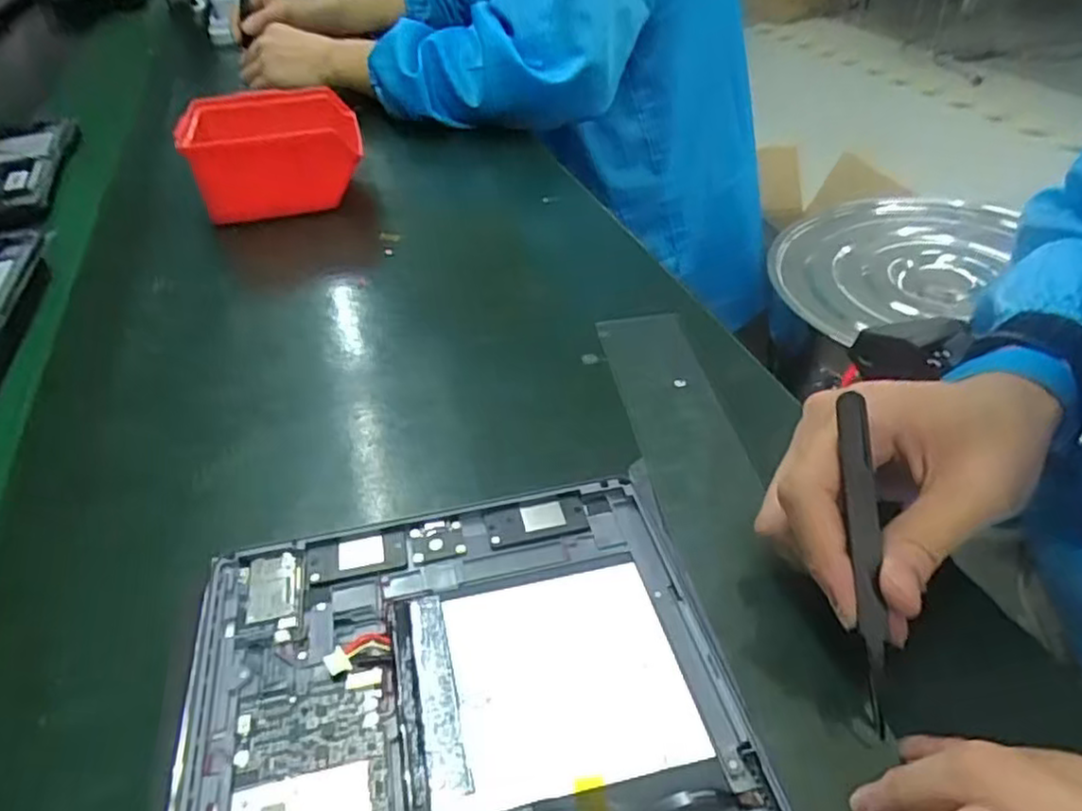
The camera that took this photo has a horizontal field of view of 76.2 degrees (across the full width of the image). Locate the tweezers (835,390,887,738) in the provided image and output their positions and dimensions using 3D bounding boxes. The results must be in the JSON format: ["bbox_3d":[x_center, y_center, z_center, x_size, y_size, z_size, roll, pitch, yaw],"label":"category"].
[{"bbox_3d":[0.111,0.053,0.234,0.009,0.108,0.004,-3,-5,0],"label":"tweezers"}]

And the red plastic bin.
[{"bbox_3d":[-0.229,-0.219,0.603,0.140,0.071,0.145,-13,41,-9],"label":"red plastic bin"}]

